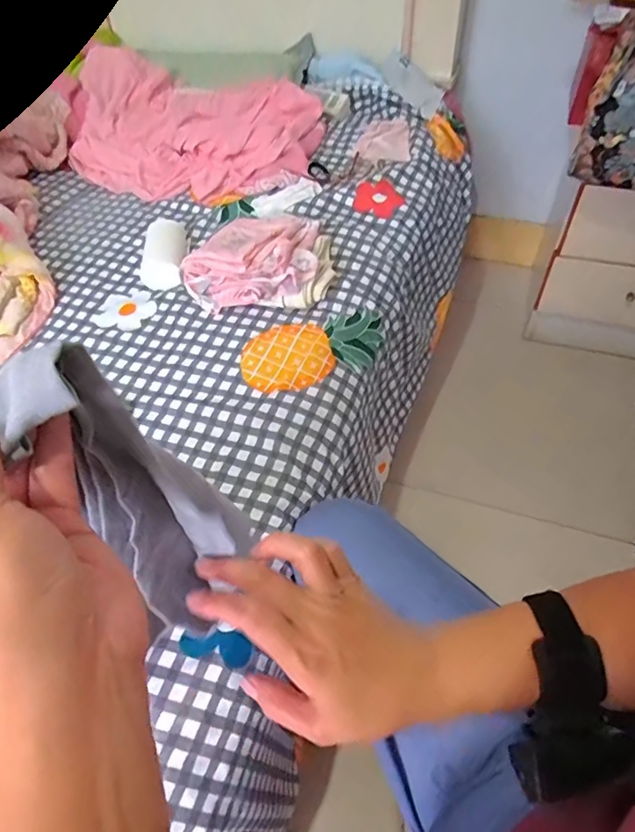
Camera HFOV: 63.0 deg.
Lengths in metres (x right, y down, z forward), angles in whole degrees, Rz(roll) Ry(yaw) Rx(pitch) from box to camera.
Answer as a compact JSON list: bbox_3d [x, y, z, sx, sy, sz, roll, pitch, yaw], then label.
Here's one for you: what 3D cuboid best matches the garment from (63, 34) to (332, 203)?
[{"bbox_3d":[-0.256,-0.579,1.019,0.516,0.106,0.332,9,54,10],"label":"garment"}]

